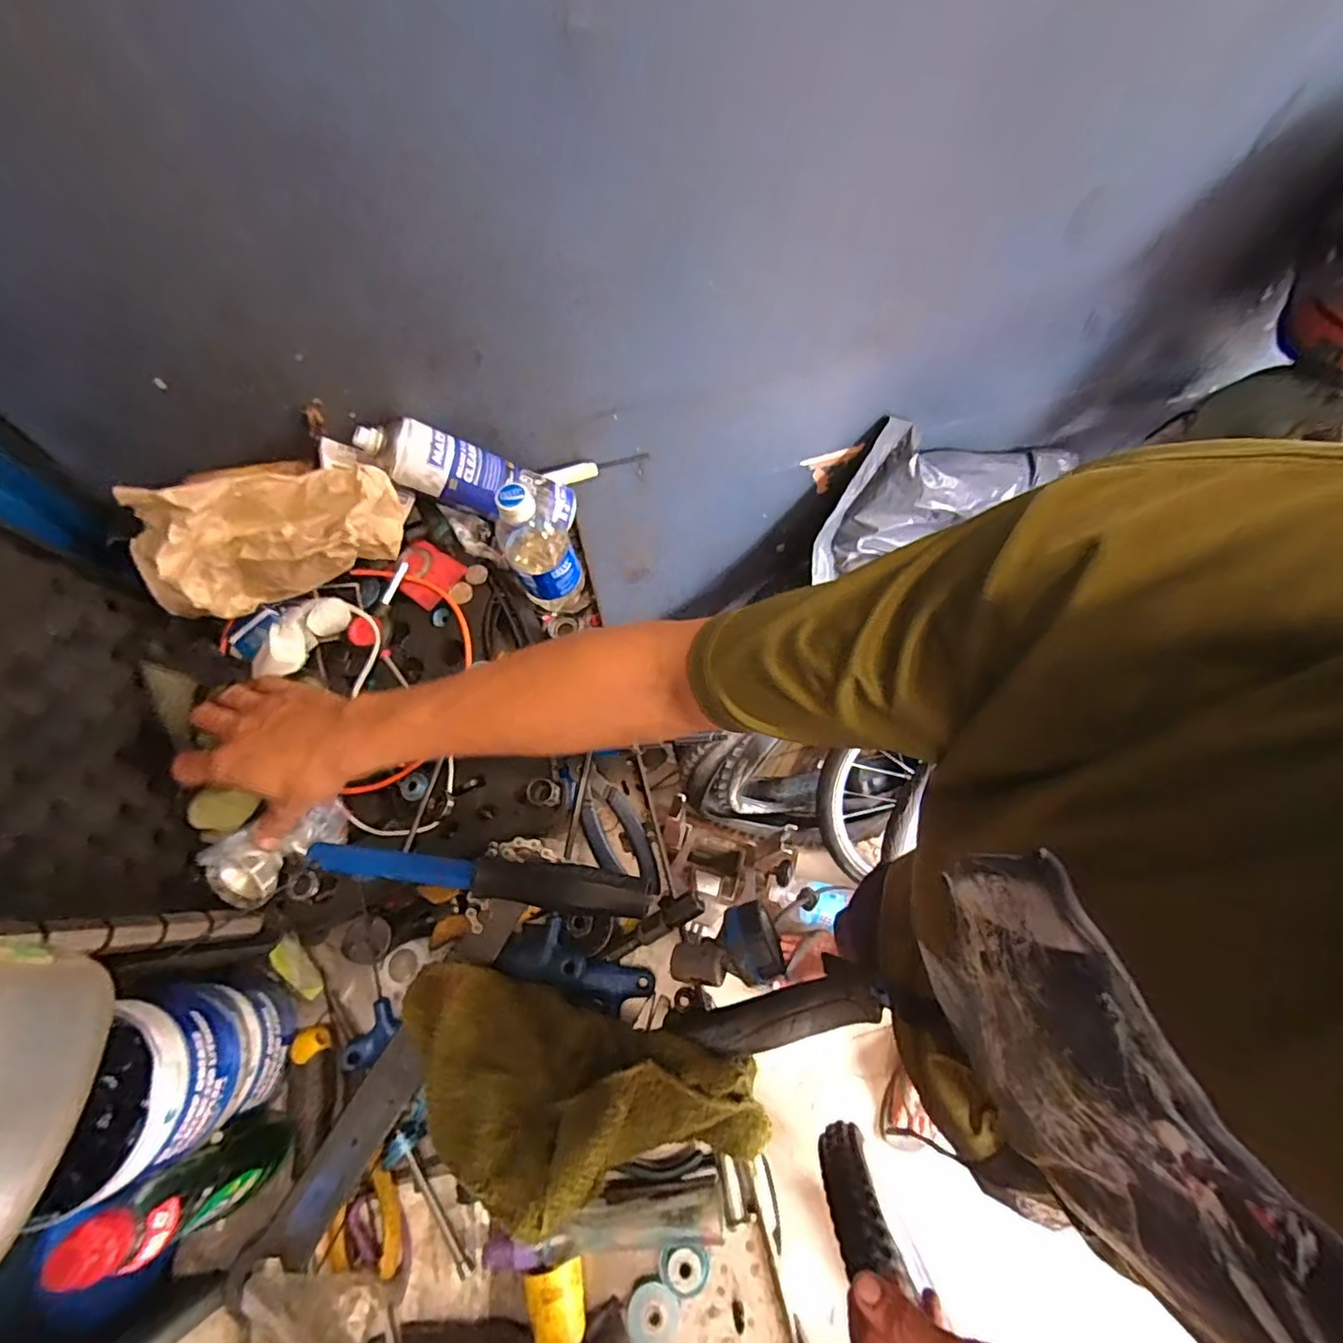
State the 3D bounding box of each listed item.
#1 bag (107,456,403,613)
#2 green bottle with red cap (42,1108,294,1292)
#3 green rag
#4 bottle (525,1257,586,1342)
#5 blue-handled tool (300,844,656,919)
[{"bbox_3d":[-0.329,-0.112,0.494,0.191,0.118,0.060,-24,69,-10],"label":"bag"},{"bbox_3d":[-0.315,0.340,0.386,0.060,0.152,0.052,-26,69,-10],"label":"green bottle with red cap"},{"bbox_3d":[-0.073,0.315,0.433,0.278,0.096,0.124,16,68,7],"label":"green rag"},{"bbox_3d":[-0.078,0.442,0.411,0.035,0.033,0.055,-10,67,-4],"label":"bottle"},{"bbox_3d":[-0.154,0.162,0.472,0.277,0.048,0.030,7,67,3],"label":"blue-handled tool"}]

